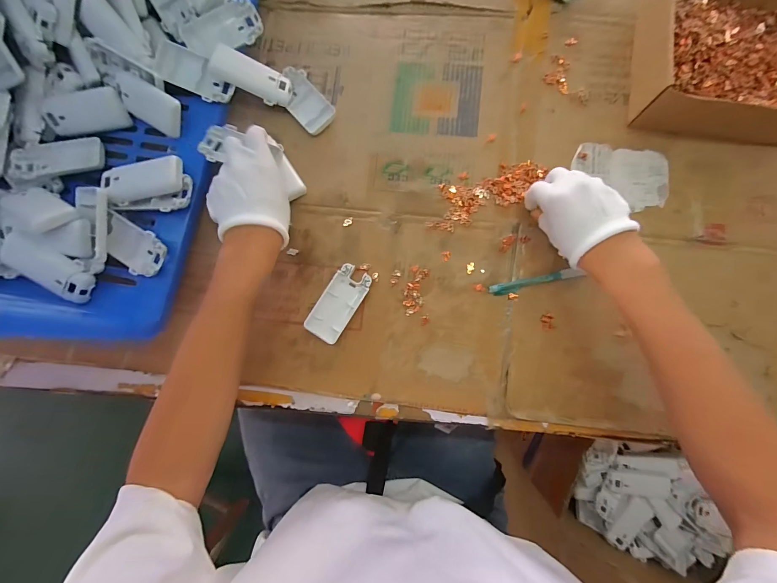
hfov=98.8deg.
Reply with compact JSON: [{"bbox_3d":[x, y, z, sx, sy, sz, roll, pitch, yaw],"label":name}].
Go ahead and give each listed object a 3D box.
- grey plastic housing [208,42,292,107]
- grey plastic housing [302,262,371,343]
[{"bbox_3d":[-0.173,-0.272,0.425,0.094,0.017,0.041,17,84,-25],"label":"grey plastic housing"},{"bbox_3d":[-0.061,0.015,0.414,0.044,0.014,0.096,33,87,7],"label":"grey plastic housing"}]

